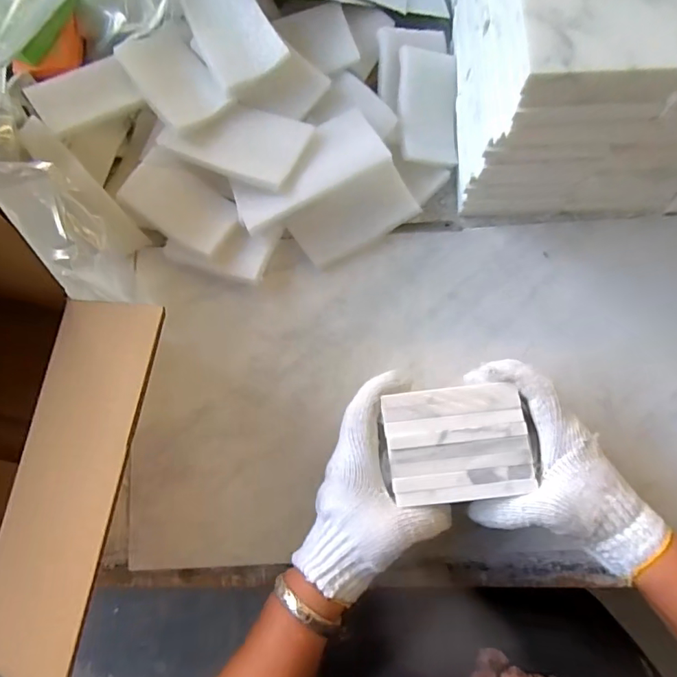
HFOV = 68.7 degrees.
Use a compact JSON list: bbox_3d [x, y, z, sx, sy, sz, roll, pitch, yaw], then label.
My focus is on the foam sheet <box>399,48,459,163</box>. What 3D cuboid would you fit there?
[{"bbox_3d":[0.089,-0.229,0.494,0.059,0.015,0.113,-6,90,-7],"label":"foam sheet"}]

